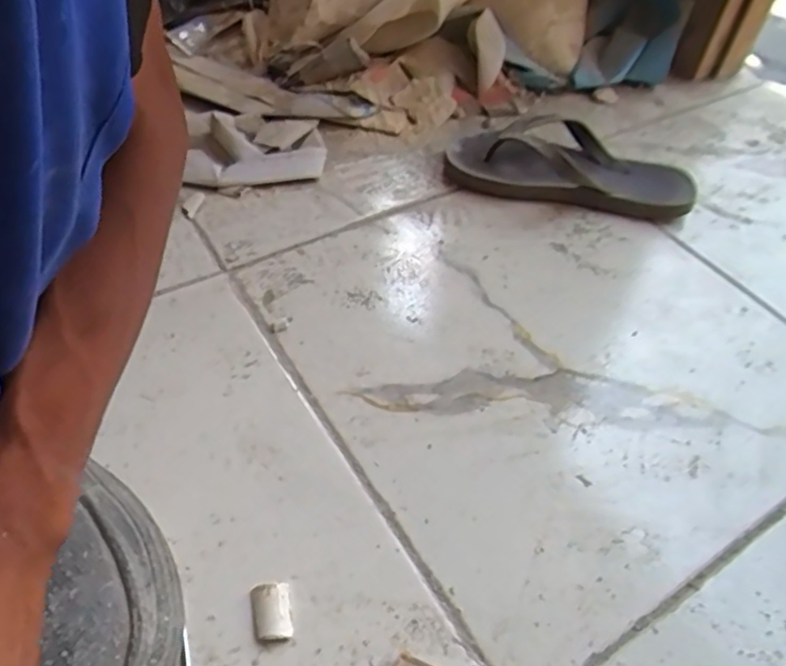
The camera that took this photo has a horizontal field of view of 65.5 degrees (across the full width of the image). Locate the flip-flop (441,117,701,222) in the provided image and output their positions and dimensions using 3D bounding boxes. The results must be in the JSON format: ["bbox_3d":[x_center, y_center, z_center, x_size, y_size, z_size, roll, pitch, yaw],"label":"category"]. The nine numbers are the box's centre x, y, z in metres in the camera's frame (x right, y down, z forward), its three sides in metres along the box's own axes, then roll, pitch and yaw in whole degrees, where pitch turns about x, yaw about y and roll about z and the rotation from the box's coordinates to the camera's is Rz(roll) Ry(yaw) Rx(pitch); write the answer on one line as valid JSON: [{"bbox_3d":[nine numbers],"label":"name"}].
[{"bbox_3d":[0.185,-0.183,0.649,0.247,0.050,0.114,14,49,7],"label":"flip-flop"}]

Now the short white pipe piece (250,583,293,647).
[{"bbox_3d":[-0.070,0.161,0.353,0.021,0.005,0.032,-8,50,-12],"label":"short white pipe piece"}]

